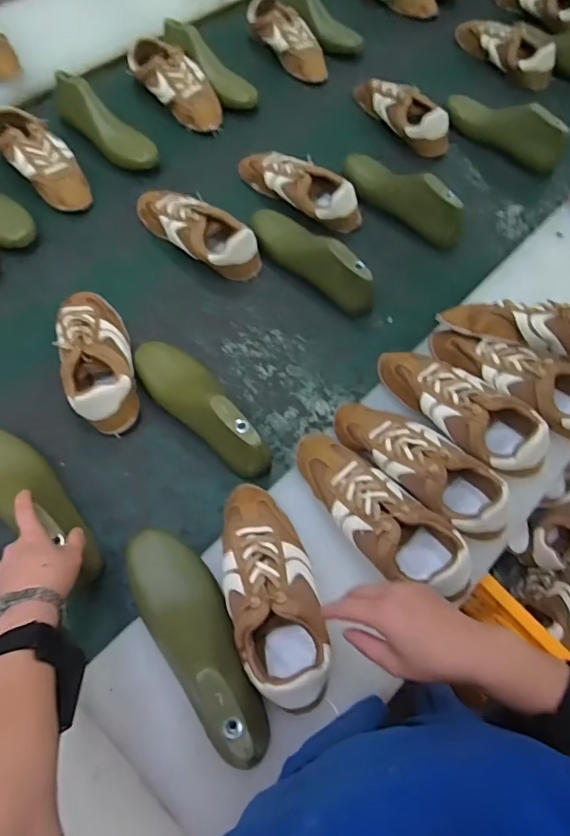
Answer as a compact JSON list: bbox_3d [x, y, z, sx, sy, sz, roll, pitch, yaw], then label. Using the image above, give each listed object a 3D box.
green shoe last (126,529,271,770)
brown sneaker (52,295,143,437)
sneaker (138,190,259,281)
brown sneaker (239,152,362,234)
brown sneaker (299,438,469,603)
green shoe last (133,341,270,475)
[{"bbox_3d":[-0.085,0.212,0.521,0.073,0.073,0.236,-27,53,-16],"label":"green shoe last"},{"bbox_3d":[-0.258,-0.086,0.727,0.087,0.070,0.220,-15,67,-11],"label":"brown sneaker"},{"bbox_3d":[-0.141,-0.298,0.839,0.243,0.066,0.077,35,66,14],"label":"sneaker"},{"bbox_3d":[0.017,-0.388,0.894,0.237,0.062,0.079,33,66,13],"label":"brown sneaker"},{"bbox_3d":[0.100,0.110,0.598,0.232,0.087,0.083,43,69,15],"label":"brown sneaker"},{"bbox_3d":[-0.110,-0.026,0.700,0.250,0.089,0.074,40,67,16],"label":"green shoe last"}]

